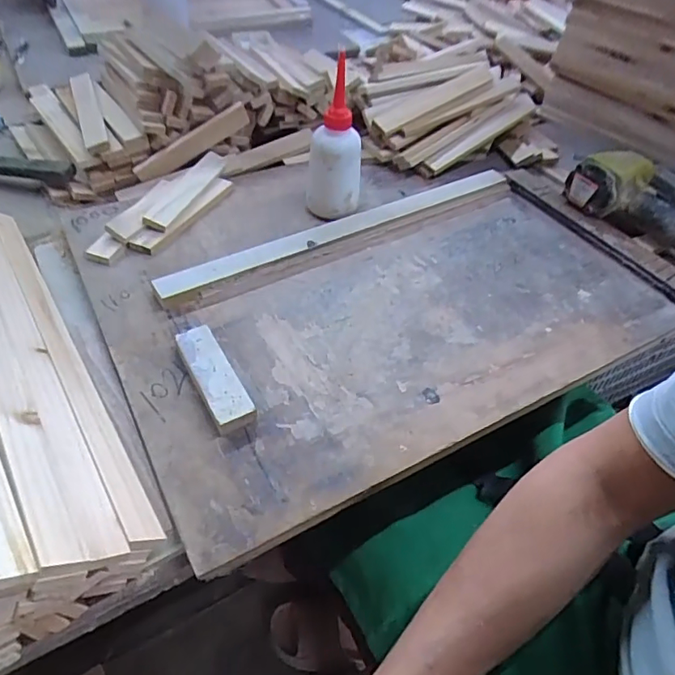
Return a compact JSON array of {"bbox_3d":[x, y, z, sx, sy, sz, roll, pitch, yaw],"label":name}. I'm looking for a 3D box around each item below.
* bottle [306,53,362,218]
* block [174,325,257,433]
[{"bbox_3d":[-0.001,-0.214,0.578,0.060,0.150,0.064,3,47,-3],"label":"bottle"},{"bbox_3d":[-0.104,0.033,0.435,0.034,0.017,0.106,-22,53,-23],"label":"block"}]

